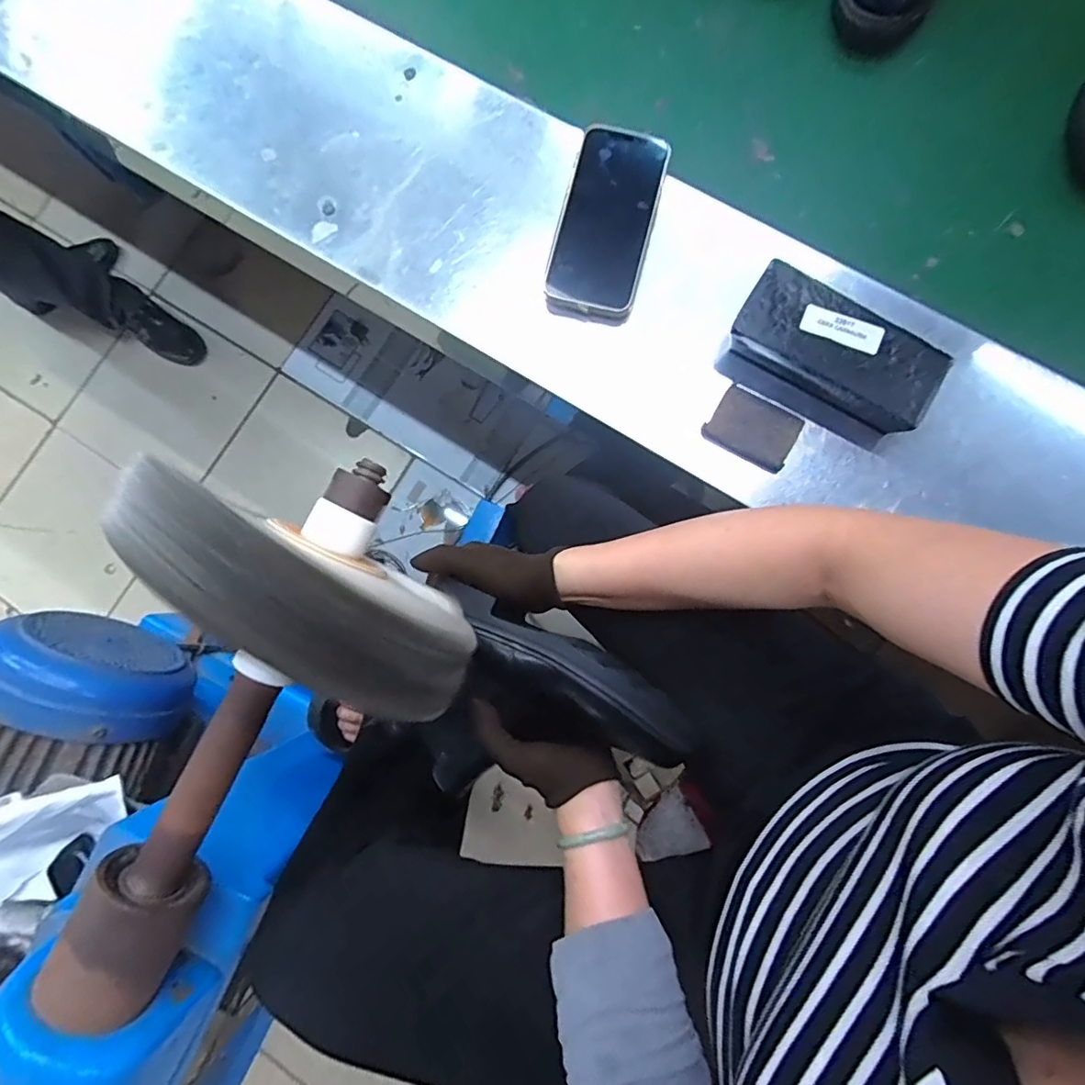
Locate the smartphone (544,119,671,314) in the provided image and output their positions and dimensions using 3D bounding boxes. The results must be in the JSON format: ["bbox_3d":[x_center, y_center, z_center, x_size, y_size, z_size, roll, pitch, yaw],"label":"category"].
[{"bbox_3d":[0.057,-0.282,0.469,0.078,0.012,0.157,15,90,3],"label":"smartphone"}]

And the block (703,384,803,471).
[{"bbox_3d":[0.176,-0.096,0.449,0.068,0.010,0.049,34,85,7],"label":"block"}]

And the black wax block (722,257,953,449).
[{"bbox_3d":[0.232,-0.149,0.438,0.160,0.043,0.077,32,86,6],"label":"black wax block"}]

